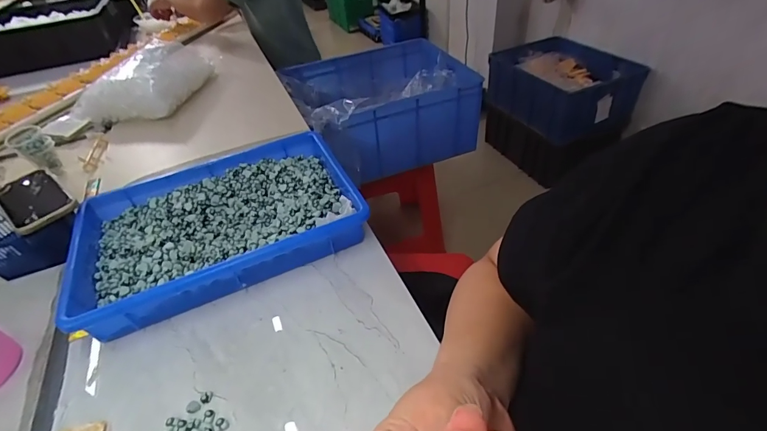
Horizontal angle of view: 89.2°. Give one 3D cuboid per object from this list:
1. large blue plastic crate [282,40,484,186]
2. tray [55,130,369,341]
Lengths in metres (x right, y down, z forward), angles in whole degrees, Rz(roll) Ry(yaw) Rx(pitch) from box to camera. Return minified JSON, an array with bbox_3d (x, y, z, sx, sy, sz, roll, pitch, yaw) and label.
[{"bbox_3d":[-0.015,-0.336,1.209,0.502,0.249,0.443,-21,43,-16],"label":"large blue plastic crate"},{"bbox_3d":[-0.230,0.010,0.558,0.362,0.065,0.238,-21,45,-16],"label":"tray"}]

